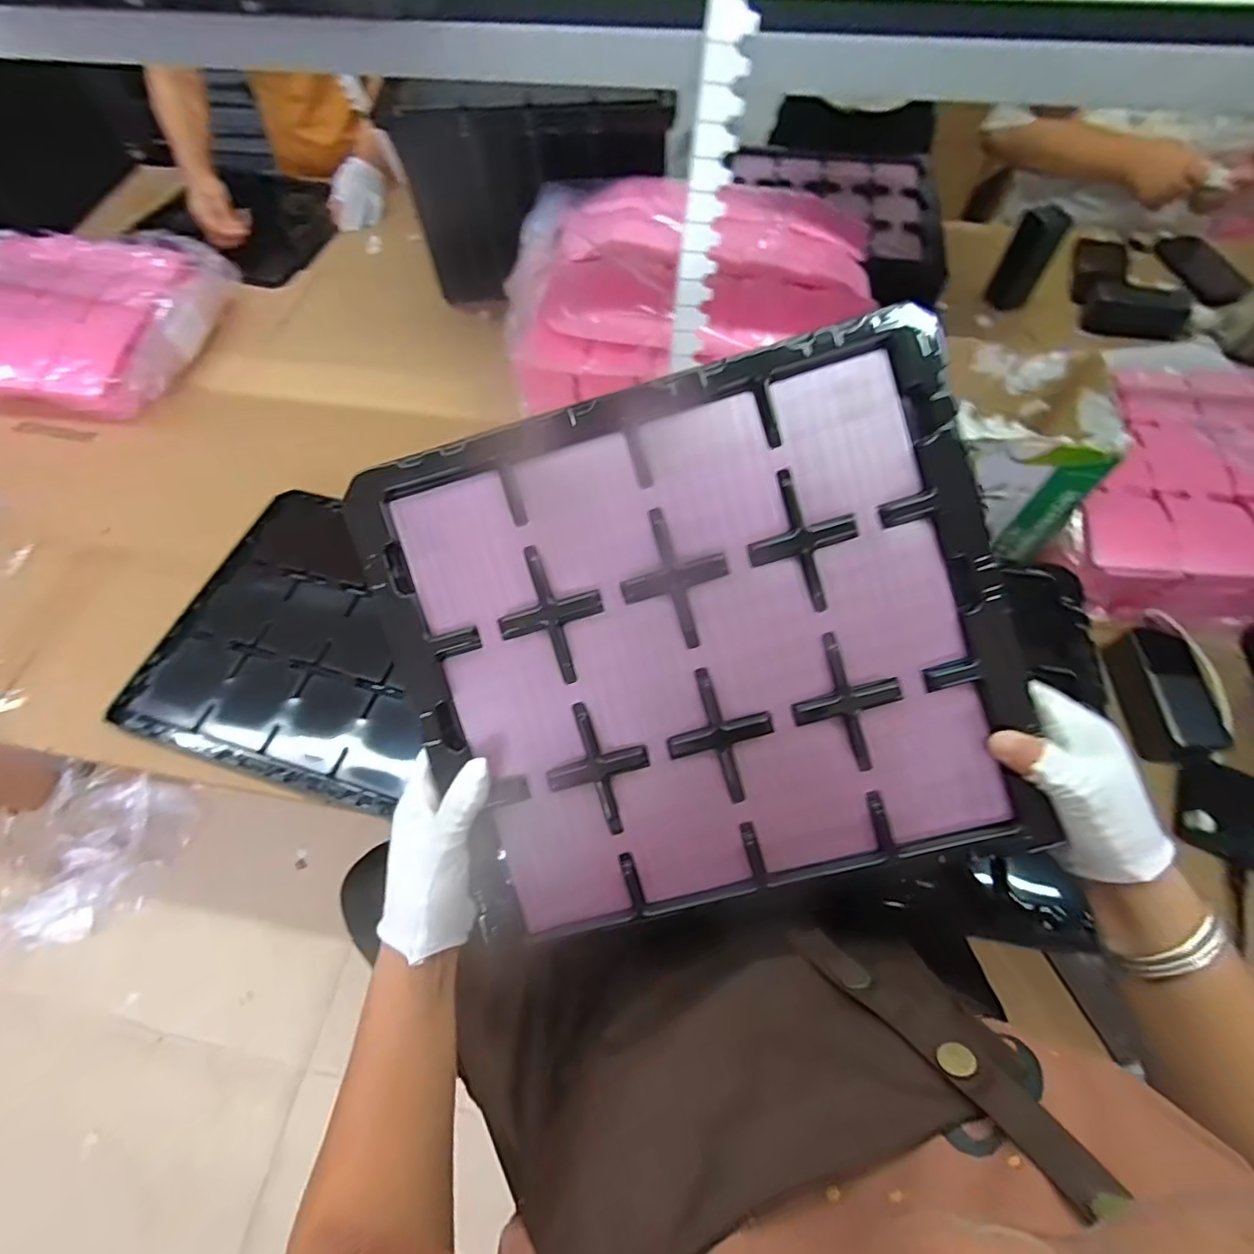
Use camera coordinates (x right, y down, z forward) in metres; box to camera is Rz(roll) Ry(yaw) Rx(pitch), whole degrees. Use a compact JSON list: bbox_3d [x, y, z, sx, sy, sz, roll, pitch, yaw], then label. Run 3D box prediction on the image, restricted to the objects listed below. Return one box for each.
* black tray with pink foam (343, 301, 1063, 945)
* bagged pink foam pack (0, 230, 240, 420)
[{"bbox_3d":[0.043,0.015,0.364,0.362,0.012,0.324,-15,94,5],"label":"black tray with pink foam"},{"bbox_3d":[-0.893,-0.477,0.901,0.427,0.105,0.367,7,62,5],"label":"bagged pink foam pack"}]

